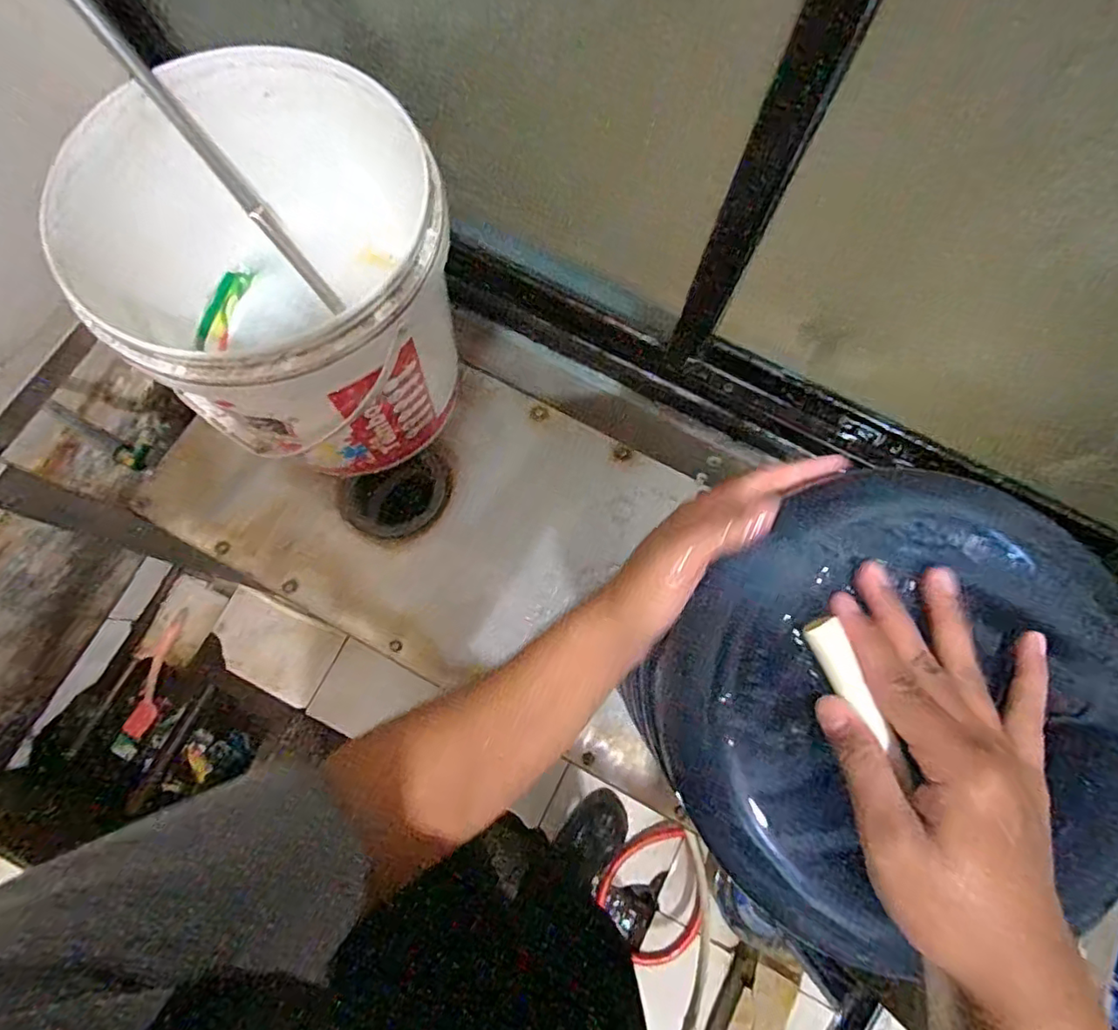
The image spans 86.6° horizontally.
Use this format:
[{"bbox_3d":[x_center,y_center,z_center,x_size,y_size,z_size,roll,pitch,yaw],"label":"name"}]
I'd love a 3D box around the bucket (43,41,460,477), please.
[{"bbox_3d":[-0.255,-0.235,0.633,0.305,0.306,0.334,0,78,-1],"label":"bucket"}]

